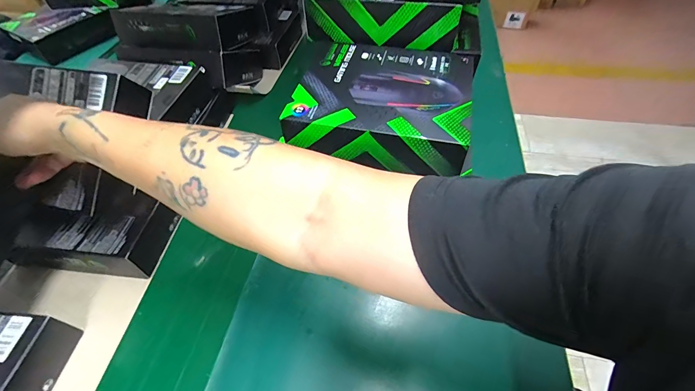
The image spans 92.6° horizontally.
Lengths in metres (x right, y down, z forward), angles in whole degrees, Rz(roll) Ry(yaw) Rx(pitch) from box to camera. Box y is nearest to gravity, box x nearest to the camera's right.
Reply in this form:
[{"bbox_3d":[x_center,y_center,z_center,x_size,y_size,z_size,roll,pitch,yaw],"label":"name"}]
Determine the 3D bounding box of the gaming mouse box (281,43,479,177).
[{"bbox_3d":[0.042,-0.103,0.371,0.187,0.059,0.162,12,53,11],"label":"gaming mouse box"}]

